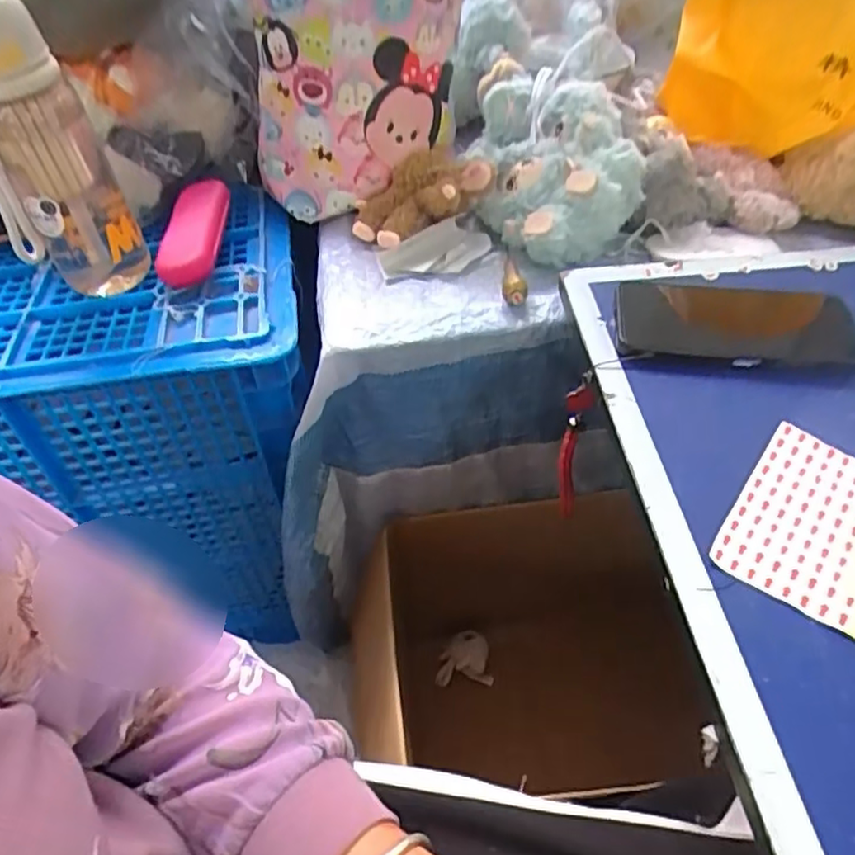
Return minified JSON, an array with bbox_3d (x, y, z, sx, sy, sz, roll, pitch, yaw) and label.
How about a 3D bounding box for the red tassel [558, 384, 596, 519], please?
[{"bbox_3d":[0.116,0.022,0.527,0.019,0.153,0.010,5,48,9],"label":"red tassel"}]

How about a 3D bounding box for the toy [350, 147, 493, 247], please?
[{"bbox_3d":[-0.005,-0.216,0.625,0.130,0.064,0.088,-1,48,3],"label":"toy"}]

